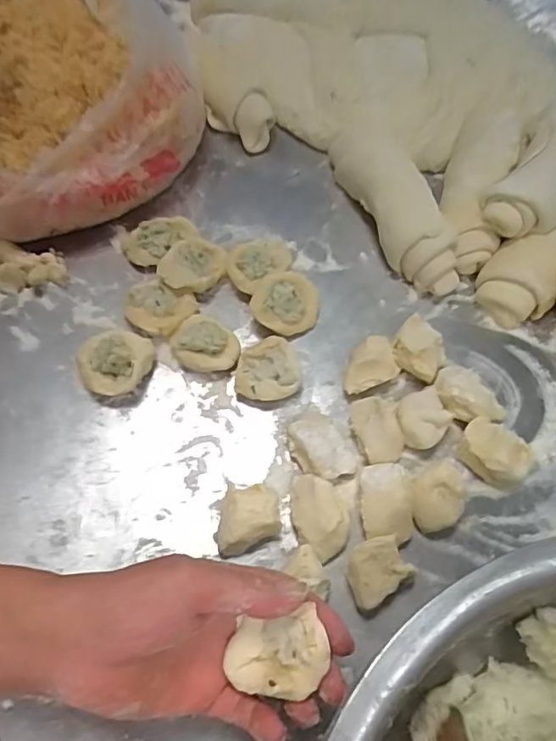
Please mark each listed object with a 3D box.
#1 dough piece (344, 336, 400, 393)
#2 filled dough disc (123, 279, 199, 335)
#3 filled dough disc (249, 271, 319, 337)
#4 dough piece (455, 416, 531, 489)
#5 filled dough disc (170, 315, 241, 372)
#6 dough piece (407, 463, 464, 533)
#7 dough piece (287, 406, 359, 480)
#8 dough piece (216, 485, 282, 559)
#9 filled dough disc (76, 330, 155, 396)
[{"bbox_3d":[0.072,-0.002,0.447,0.047,0.031,0.034,-27,69,-13],"label":"dough piece"},{"bbox_3d":[-0.103,-0.052,0.468,0.056,0.021,0.044,18,66,6],"label":"filled dough disc"},{"bbox_3d":[0.008,-0.058,0.467,0.054,0.014,0.053,0,89,-8],"label":"filled dough disc"},{"bbox_3d":[0.166,0.064,0.416,0.054,0.029,0.038,28,68,11],"label":"dough piece"},{"bbox_3d":[-0.059,-0.021,0.453,0.056,0.029,0.043,24,67,9],"label":"filled dough disc"},{"bbox_3d":[0.113,0.091,0.396,0.036,0.034,0.046,-14,67,-8],"label":"dough piece"},{"bbox_3d":[0.033,0.058,0.415,0.040,0.032,0.055,-33,71,-15],"label":"dough piece"},{"bbox_3d":[-0.021,0.106,0.385,0.044,0.027,0.044,-8,66,-5],"label":"dough piece"},{"bbox_3d":[-0.134,-0.008,0.444,0.051,0.030,0.057,27,68,10],"label":"filled dough disc"}]

